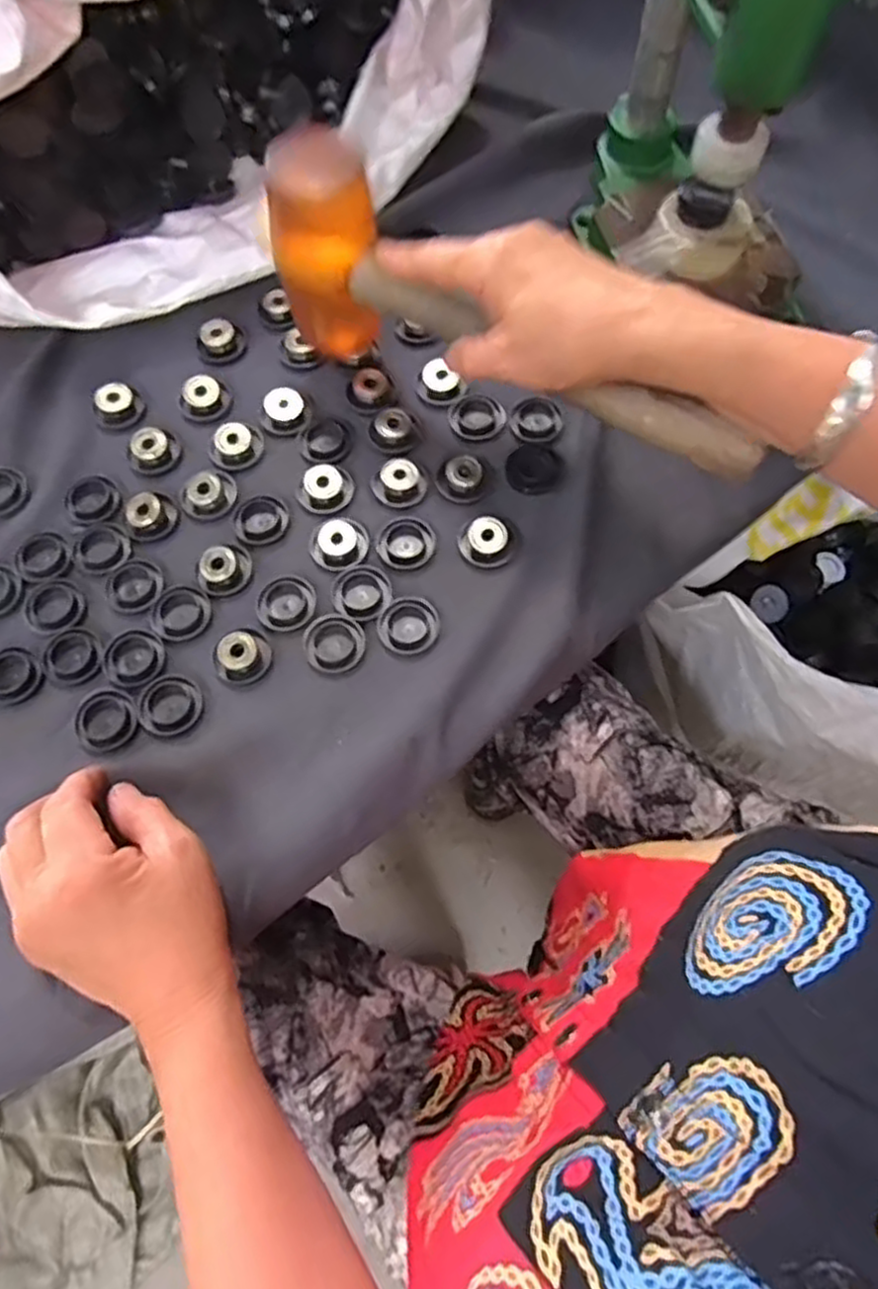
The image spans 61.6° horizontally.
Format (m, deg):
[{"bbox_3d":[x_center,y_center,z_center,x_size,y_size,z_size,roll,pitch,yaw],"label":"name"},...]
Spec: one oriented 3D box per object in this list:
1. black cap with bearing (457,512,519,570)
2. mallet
[{"bbox_3d":[0.030,-0.063,0.435,0.033,0.012,0.036,0,68,0],"label":"black cap with bearing"},{"bbox_3d":[0.032,-0.158,0.401,0.284,0.105,0.046,33,72,7],"label":"mallet"}]

